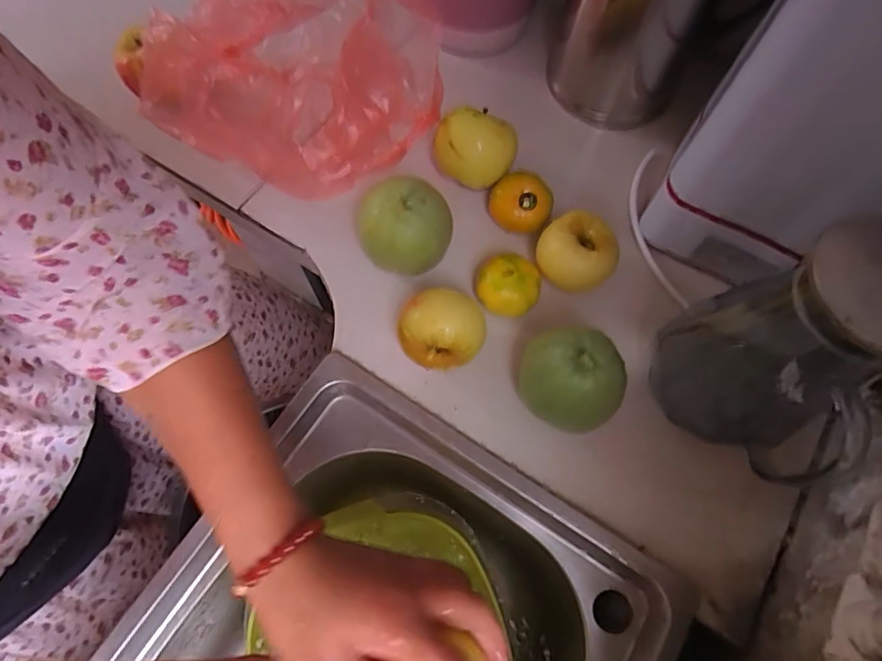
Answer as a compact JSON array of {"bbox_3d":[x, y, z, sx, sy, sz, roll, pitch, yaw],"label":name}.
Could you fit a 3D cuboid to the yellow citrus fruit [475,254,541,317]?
[{"bbox_3d":[0.062,-0.040,0.466,0.058,0.049,0.051,19,69,9],"label":"yellow citrus fruit"}]

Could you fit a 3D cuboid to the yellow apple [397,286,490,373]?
[{"bbox_3d":[0.002,0.002,0.437,0.069,0.072,0.060,18,69,8],"label":"yellow apple"}]

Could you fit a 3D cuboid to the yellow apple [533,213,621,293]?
[{"bbox_3d":[0.127,-0.069,0.471,0.072,0.062,0.062,32,71,13],"label":"yellow apple"}]

